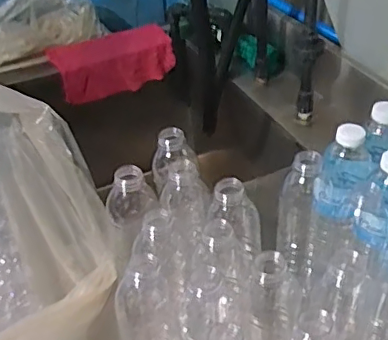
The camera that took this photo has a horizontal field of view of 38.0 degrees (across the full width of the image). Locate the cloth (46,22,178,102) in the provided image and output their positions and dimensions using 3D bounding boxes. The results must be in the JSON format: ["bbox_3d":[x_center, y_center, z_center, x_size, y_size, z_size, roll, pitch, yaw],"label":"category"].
[{"bbox_3d":[-0.184,-0.241,1.290,0.277,0.115,0.103,-13,40,-13],"label":"cloth"}]

